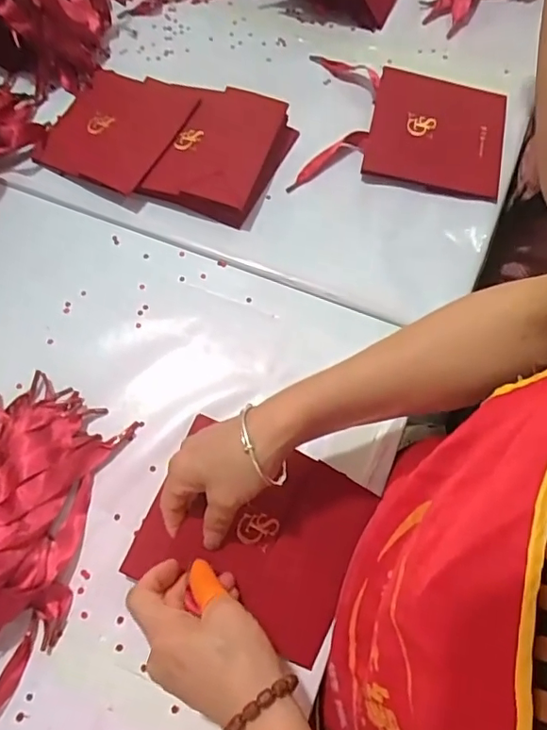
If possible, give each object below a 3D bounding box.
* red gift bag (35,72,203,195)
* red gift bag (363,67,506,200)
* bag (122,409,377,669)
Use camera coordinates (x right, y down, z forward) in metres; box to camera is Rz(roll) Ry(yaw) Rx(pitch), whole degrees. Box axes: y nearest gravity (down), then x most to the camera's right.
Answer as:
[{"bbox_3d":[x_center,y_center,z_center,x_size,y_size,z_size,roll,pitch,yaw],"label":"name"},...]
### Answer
[{"bbox_3d":[-0.173,-0.253,0.562,0.137,0.009,0.134,28,76,17],"label":"red gift bag"},{"bbox_3d":[0.170,-0.242,0.557,0.134,0.020,0.147,11,70,4],"label":"red gift bag"},{"bbox_3d":[-0.013,0.127,0.404,0.158,0.018,0.136,27,74,-1],"label":"bag"}]

